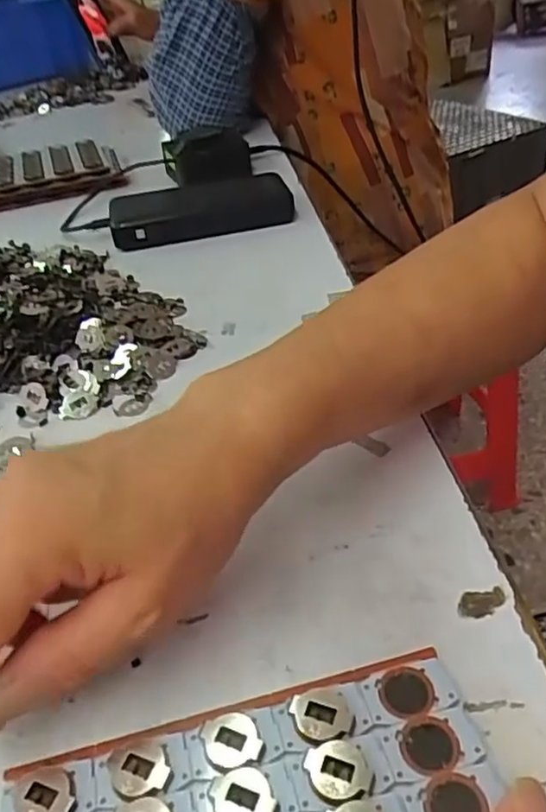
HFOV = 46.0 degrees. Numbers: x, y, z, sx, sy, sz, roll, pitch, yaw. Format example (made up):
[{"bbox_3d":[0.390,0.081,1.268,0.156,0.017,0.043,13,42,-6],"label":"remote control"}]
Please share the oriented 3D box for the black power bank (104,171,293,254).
[{"bbox_3d":[-0.063,-0.173,0.562,0.156,0.032,0.069,-14,39,-11],"label":"black power bank"}]

